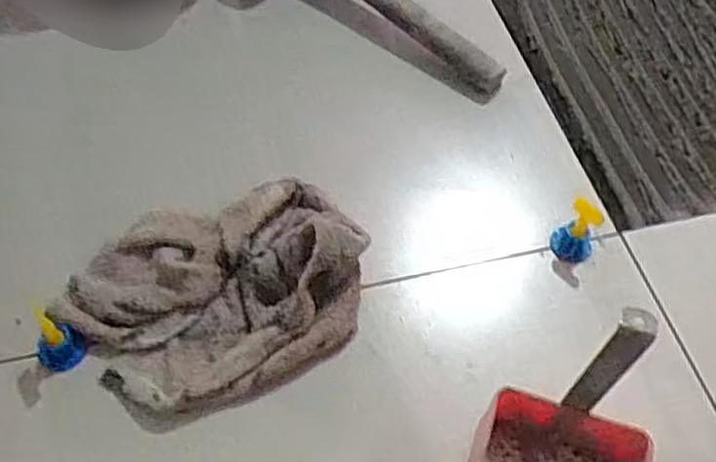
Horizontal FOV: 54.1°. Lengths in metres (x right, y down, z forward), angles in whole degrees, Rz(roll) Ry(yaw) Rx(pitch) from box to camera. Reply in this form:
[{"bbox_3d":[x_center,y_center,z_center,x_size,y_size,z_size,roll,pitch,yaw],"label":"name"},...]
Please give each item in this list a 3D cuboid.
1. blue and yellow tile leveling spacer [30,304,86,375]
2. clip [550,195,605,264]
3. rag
[{"bbox_3d":[-0.210,0.075,0.484,0.031,0.038,0.030,1,58,-2],"label":"blue and yellow tile leveling spacer"},{"bbox_3d":[0.174,-0.001,0.554,0.033,0.058,0.028,31,61,16],"label":"clip"},{"bbox_3d":[-0.100,0.038,0.511,0.209,0.061,0.157,-25,62,-17],"label":"rag"}]

